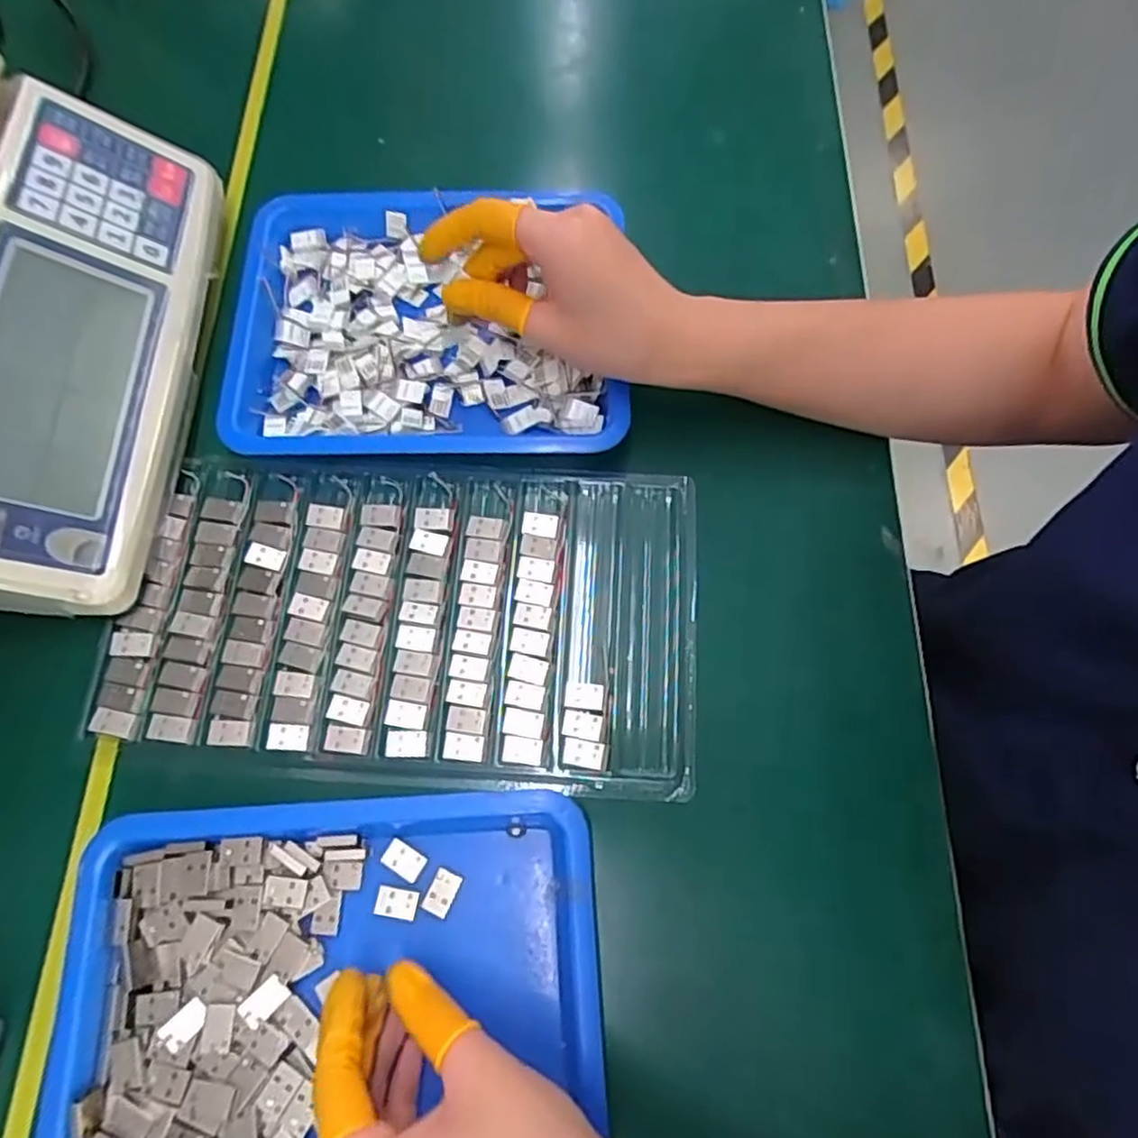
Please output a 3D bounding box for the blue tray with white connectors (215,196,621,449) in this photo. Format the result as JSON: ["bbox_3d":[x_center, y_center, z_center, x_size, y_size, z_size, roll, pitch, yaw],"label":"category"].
[{"bbox_3d":[-0.082,-0.140,0.401,0.214,0.029,0.170,0,70,0],"label":"blue tray with white connectors"}]

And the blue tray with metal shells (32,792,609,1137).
[{"bbox_3d":[-0.097,0.183,0.286,0.219,0.020,0.169,-3,70,-1],"label":"blue tray with metal shells"}]

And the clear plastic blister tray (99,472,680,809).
[{"bbox_3d":[-0.078,0.022,0.357,0.278,0.014,0.155,3,70,1],"label":"clear plastic blister tray"}]

